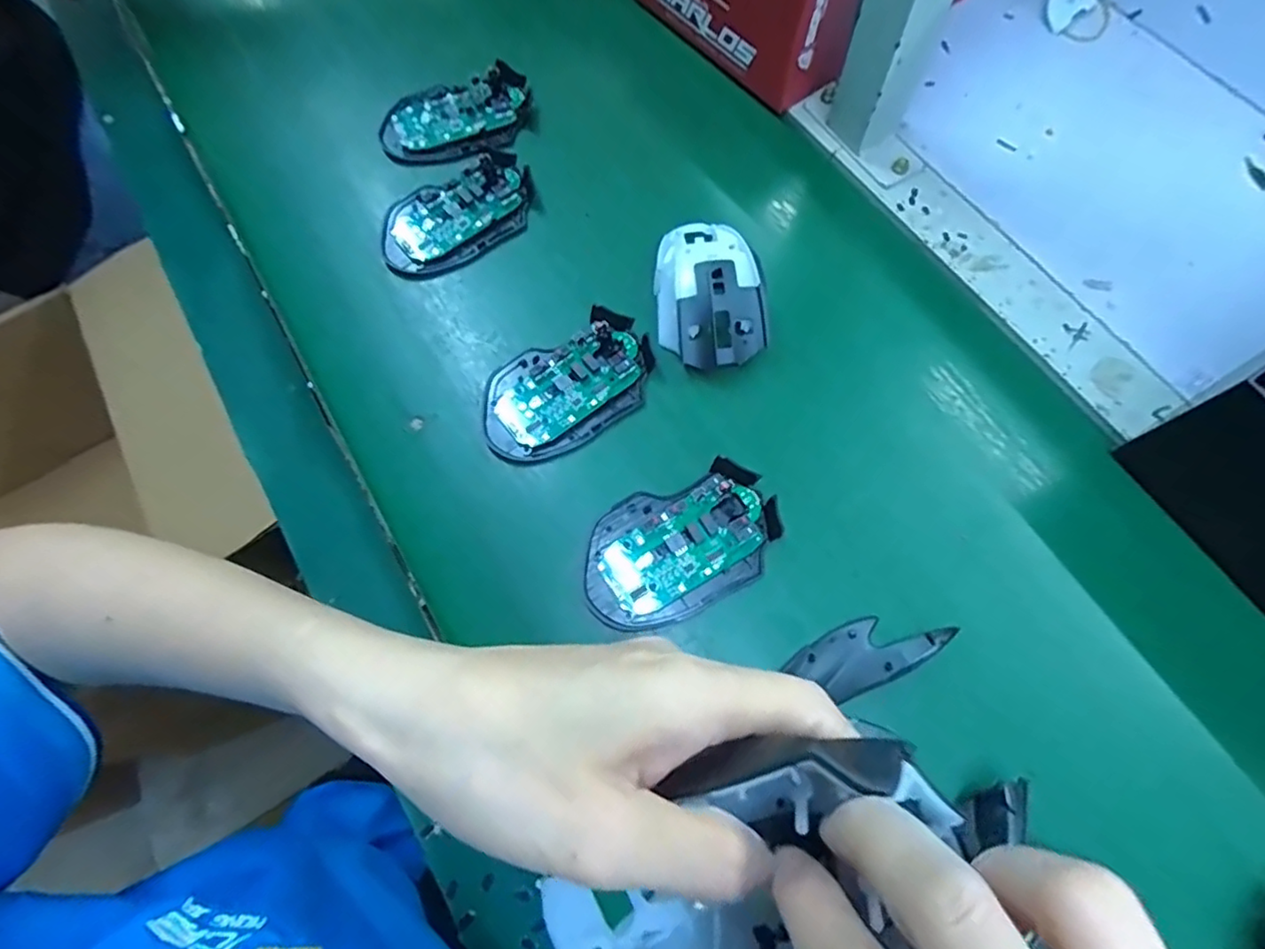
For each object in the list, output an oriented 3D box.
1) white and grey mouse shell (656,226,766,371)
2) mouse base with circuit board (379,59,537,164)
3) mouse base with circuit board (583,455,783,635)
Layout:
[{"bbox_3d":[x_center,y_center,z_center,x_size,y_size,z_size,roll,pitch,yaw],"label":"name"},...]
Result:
[{"bbox_3d":[0.048,-0.119,0.388,0.065,0.038,0.106,-4,70,-1],"label":"white and grey mouse shell"},{"bbox_3d":[-0.132,-0.267,0.452,0.114,0.018,0.067,-15,70,-5],"label":"mouse base with circuit board"},{"bbox_3d":[0.026,0.040,0.339,0.113,0.014,0.075,-29,72,-10],"label":"mouse base with circuit board"}]

